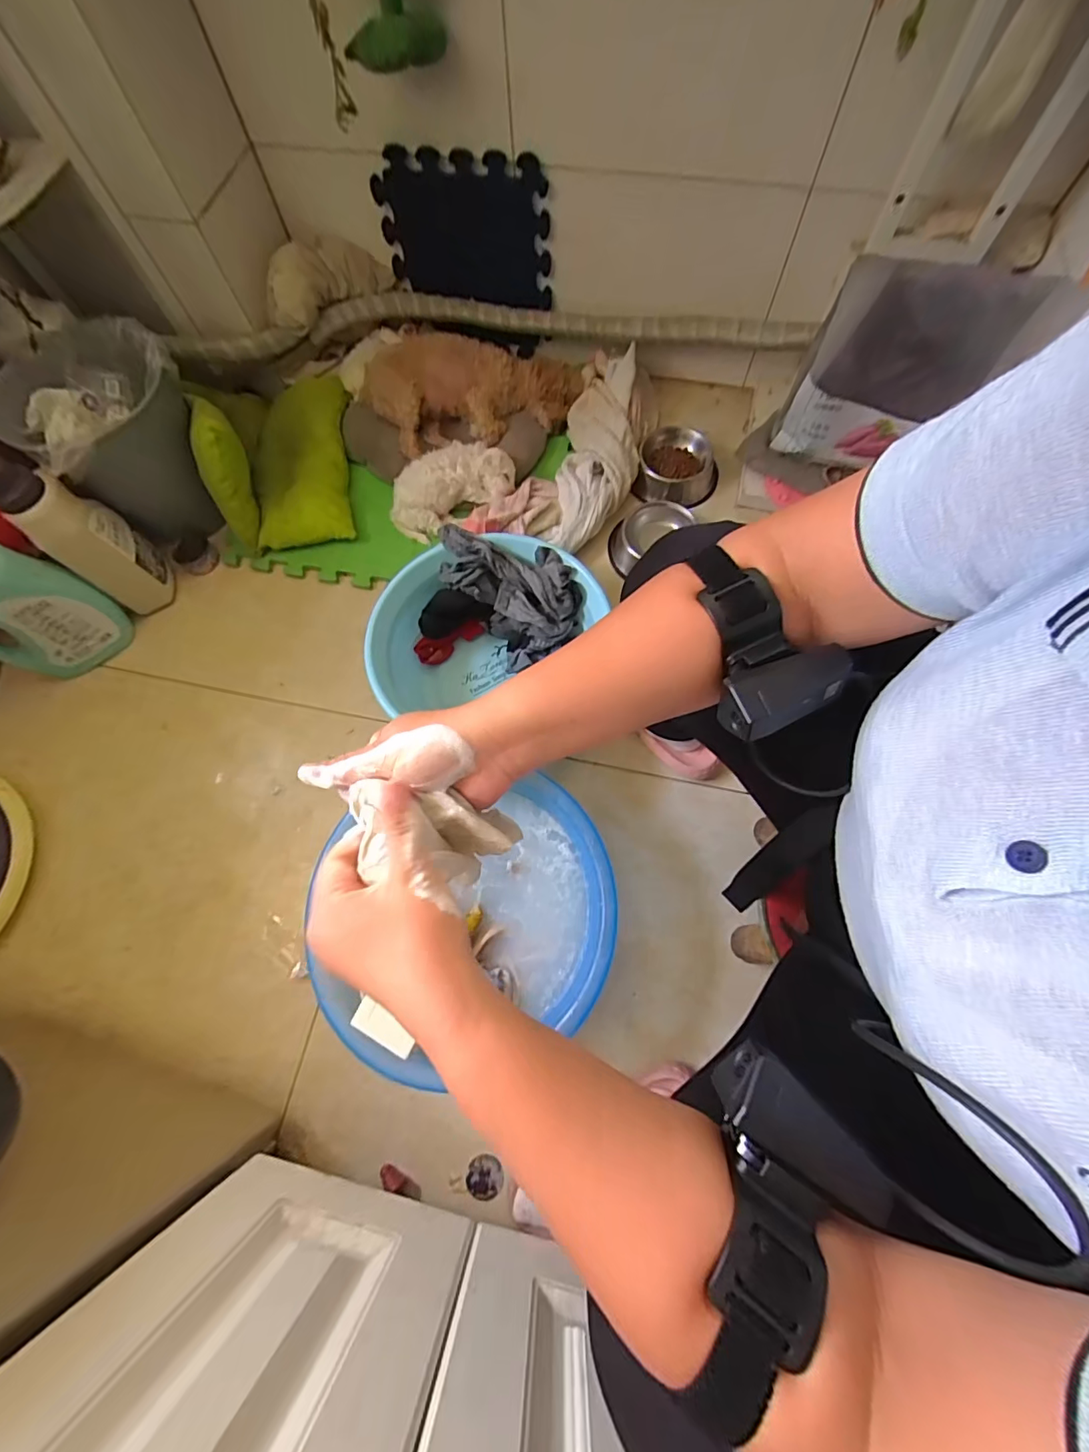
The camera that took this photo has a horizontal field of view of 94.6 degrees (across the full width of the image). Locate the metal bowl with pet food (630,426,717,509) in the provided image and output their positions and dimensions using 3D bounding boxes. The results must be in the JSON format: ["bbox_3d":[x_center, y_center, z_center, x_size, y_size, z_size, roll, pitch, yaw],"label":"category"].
[{"bbox_3d":[0.250,-0.488,0.944,0.144,0.048,0.162,13,72,6],"label":"metal bowl with pet food"}]

